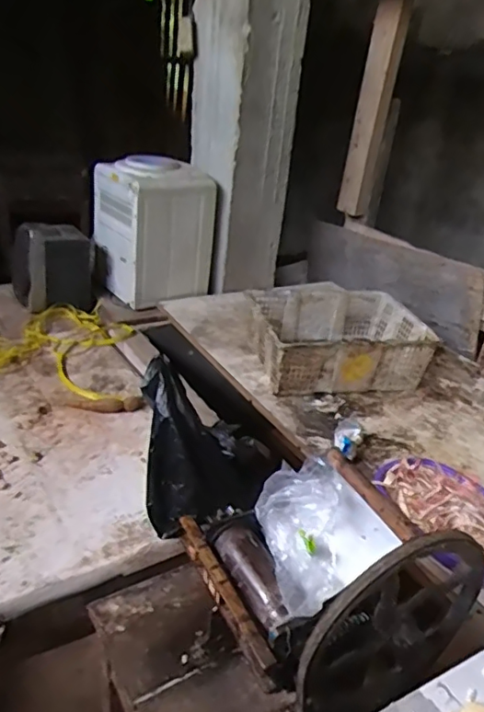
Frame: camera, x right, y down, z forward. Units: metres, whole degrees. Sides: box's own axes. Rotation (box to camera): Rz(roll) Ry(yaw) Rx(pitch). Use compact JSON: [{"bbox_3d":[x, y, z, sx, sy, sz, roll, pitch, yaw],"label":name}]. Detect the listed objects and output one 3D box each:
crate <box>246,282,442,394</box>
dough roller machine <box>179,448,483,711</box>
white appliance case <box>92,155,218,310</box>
[{"bbox_3d":[0.275,-0.048,1.626,0.472,0.160,0.355,1,29,-12],"label":"crate"},{"bbox_3d":[0.110,0.279,0.709,0.298,0.281,0.223,-6,31,-22],"label":"dough roller machine"},{"bbox_3d":[-0.298,-0.434,1.901,0.314,0.408,0.305,-13,34,-33],"label":"white appliance case"}]

